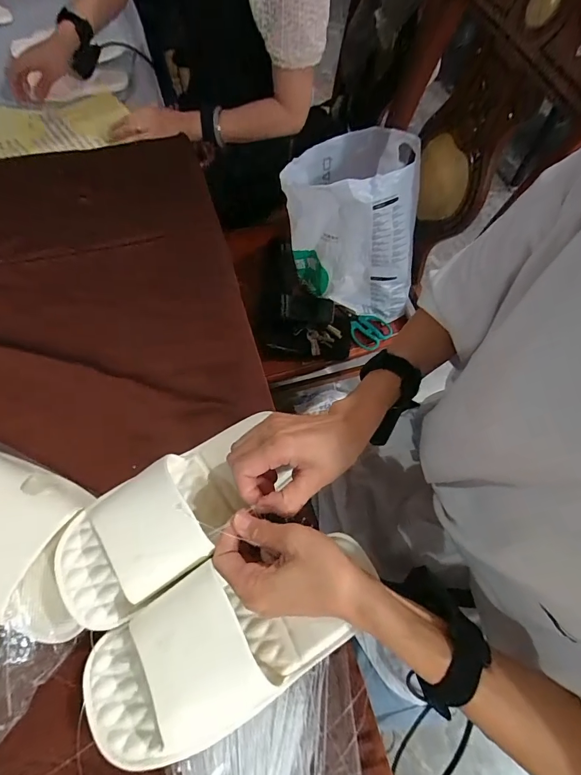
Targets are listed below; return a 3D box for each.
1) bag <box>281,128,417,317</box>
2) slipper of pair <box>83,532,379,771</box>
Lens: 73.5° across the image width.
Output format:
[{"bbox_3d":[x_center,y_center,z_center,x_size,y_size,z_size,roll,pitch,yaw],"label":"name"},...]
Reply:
[{"bbox_3d":[0.118,-0.372,0.812,0.254,0.266,0.308,0,65,-3],"label":"bag"},{"bbox_3d":[-0.039,0.187,0.303,0.233,0.053,0.100,-27,68,-13],"label":"slipper of pair"}]

